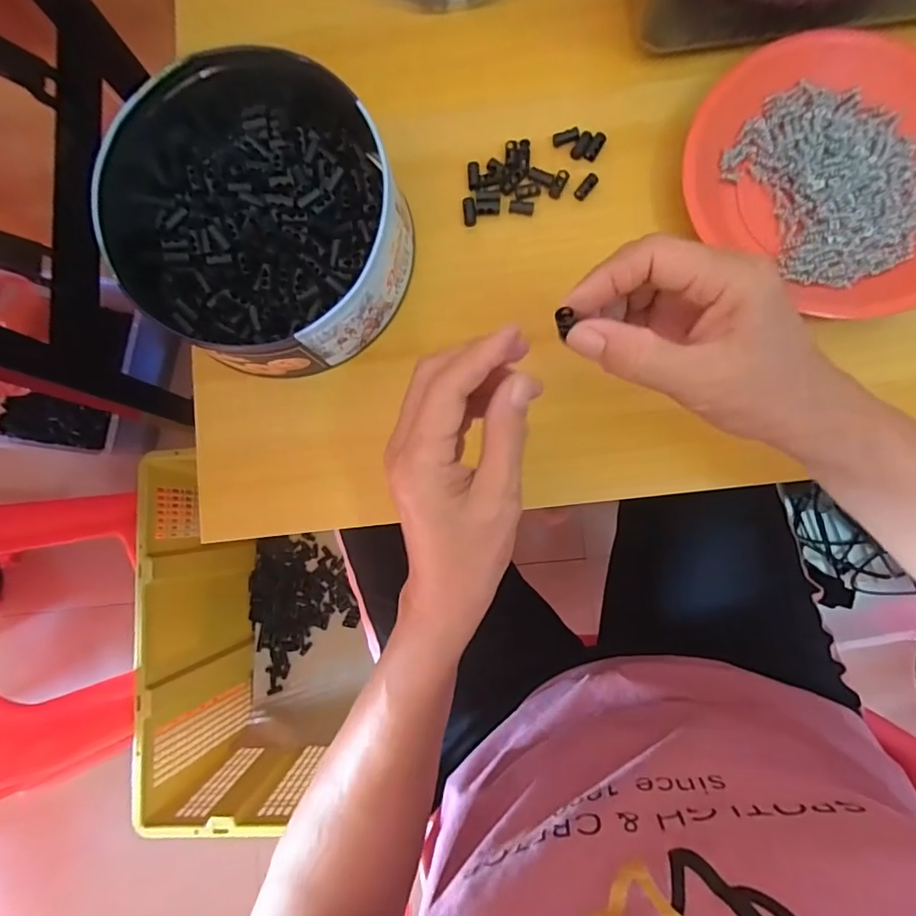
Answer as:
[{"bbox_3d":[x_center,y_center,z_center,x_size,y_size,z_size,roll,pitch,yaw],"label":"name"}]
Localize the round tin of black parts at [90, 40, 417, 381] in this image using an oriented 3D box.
[{"bbox_3d":[-0.141,-0.164,0.347,0.191,0.073,0.220,-33,82,0],"label":"round tin of black parts"}]

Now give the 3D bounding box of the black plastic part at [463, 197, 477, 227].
[{"bbox_3d":[0.009,-0.179,0.369,0.009,0.004,0.021,-5,83,4],"label":"black plastic part"}]

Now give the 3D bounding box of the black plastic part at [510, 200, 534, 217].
[{"bbox_3d":[0.046,-0.182,0.368,0.018,0.004,0.009,5,84,5],"label":"black plastic part"}]

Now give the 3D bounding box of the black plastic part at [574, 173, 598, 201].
[{"bbox_3d":[0.093,-0.196,0.367,0.009,0.004,0.020,41,101,8],"label":"black plastic part"}]

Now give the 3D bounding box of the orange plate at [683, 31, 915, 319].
[{"bbox_3d":[0.258,-0.194,0.340,0.193,0.020,0.166,35,87,7],"label":"orange plate"}]

